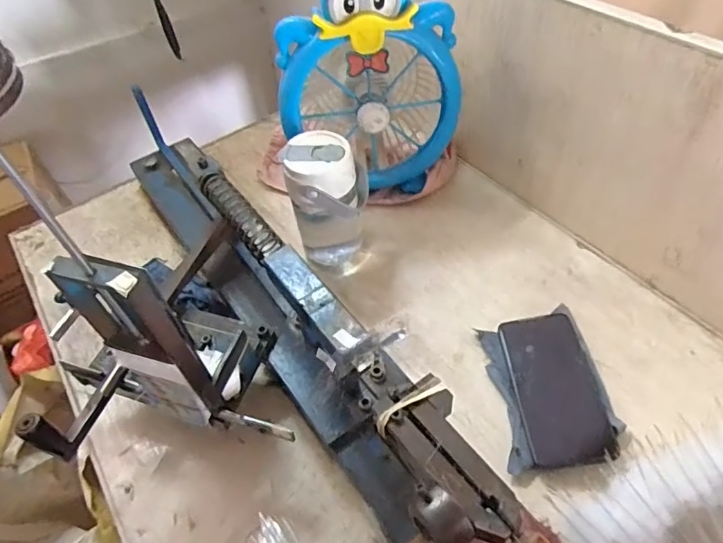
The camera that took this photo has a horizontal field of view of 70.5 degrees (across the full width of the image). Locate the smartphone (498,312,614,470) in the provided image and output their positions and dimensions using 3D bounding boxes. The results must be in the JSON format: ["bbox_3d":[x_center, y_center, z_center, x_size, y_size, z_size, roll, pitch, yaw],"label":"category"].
[{"bbox_3d":[0.193,0.113,0.519,0.075,0.007,0.155,-12,52,9],"label":"smartphone"}]

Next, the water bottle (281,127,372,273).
[{"bbox_3d":[-0.037,-0.082,0.623,0.088,0.164,0.077,-5,50,1],"label":"water bottle"}]

